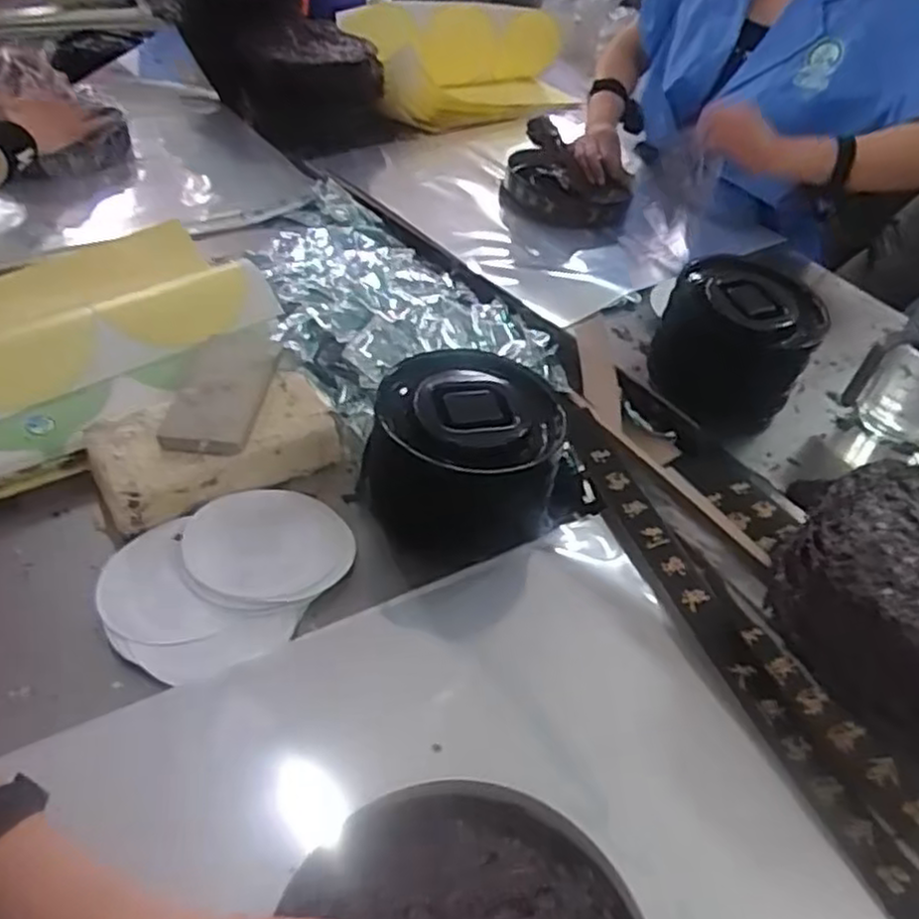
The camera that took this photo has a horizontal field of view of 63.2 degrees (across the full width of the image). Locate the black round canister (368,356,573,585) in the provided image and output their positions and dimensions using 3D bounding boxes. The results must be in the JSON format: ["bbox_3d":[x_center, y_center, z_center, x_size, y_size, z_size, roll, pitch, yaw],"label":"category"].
[{"bbox_3d":[-0.001,-0.001,0.645,0.141,0.118,0.143,4,44,-4],"label":"black round canister"}]

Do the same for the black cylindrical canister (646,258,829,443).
[{"bbox_3d":[0.286,-0.119,0.799,0.150,0.128,0.150,4,44,-4],"label":"black cylindrical canister"}]

